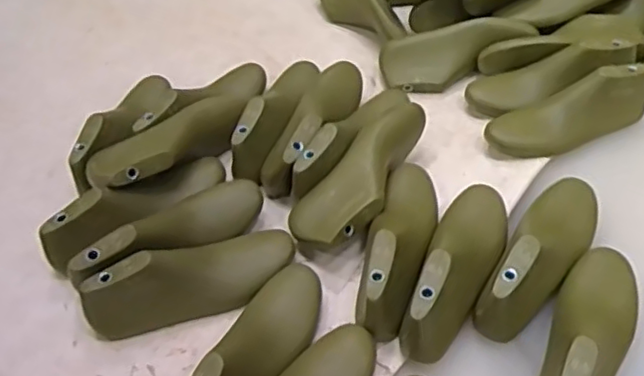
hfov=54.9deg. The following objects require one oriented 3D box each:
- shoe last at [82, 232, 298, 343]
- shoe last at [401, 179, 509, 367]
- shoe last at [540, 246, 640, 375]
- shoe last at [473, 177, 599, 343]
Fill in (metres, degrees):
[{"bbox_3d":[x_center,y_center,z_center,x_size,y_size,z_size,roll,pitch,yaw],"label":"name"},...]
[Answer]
[{"bbox_3d":[-0.152,0.104,0.735,0.250,0.086,0.066,-19,47,-11],"label":"shoe last"},{"bbox_3d":[0.163,0.080,0.728,0.080,0.091,0.251,15,50,20],"label":"shoe last"},{"bbox_3d":[0.282,0.154,0.653,0.083,0.087,0.264,21,52,24],"label":"shoe last"},{"bbox_3d":[0.265,0.067,0.734,0.085,0.089,0.262,23,53,26],"label":"shoe last"}]

